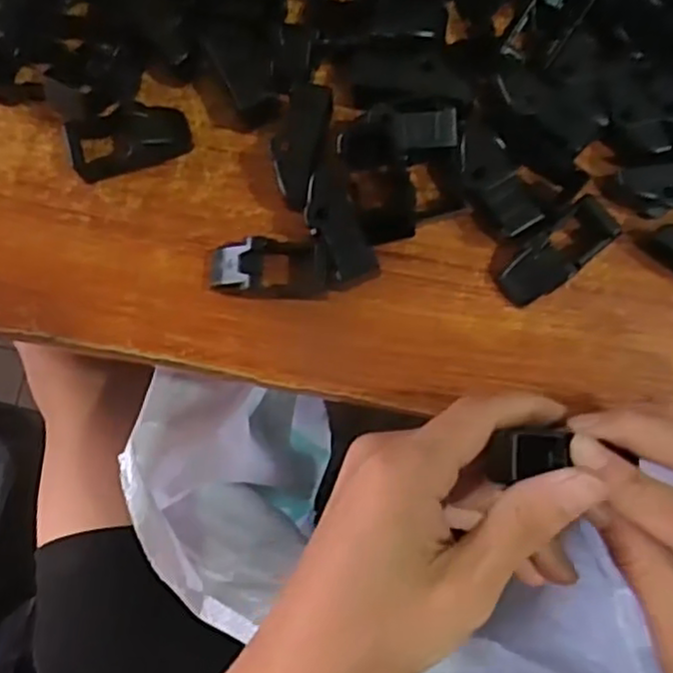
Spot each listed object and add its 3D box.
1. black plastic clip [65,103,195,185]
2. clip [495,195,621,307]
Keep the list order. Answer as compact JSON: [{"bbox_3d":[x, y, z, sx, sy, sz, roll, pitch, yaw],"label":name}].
[{"bbox_3d":[-0.089,-0.085,0.298,0.050,0.013,0.026,-14,83,-1],"label":"black plastic clip"},{"bbox_3d":[0.091,-0.034,0.282,0.048,0.016,0.020,-41,84,-4],"label":"clip"}]

